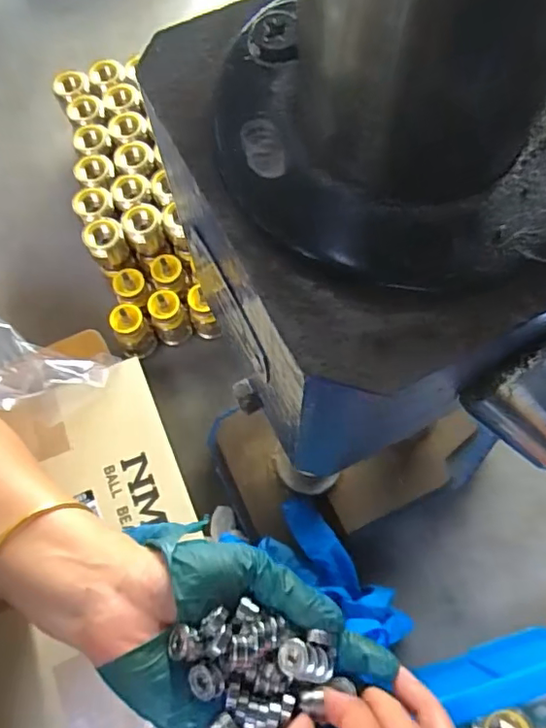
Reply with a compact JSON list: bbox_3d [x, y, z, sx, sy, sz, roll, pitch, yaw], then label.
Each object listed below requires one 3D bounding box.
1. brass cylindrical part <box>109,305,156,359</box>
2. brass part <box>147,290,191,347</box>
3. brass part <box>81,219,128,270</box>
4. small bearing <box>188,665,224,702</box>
[{"bbox_3d":[-0.116,-0.025,0.454,0.029,0.059,0.026,-31,74,-9],"label":"brass cylindrical part"},{"bbox_3d":[-0.086,-0.037,0.458,0.028,0.061,0.024,-26,73,-8],"label":"brass part"},{"bbox_3d":[-0.133,-0.096,0.443,0.030,0.034,0.031,0,71,1],"label":"brass part"},{"bbox_3d":[-0.030,0.147,0.252,0.014,0.008,0.015,-12,71,-3],"label":"small bearing"}]

